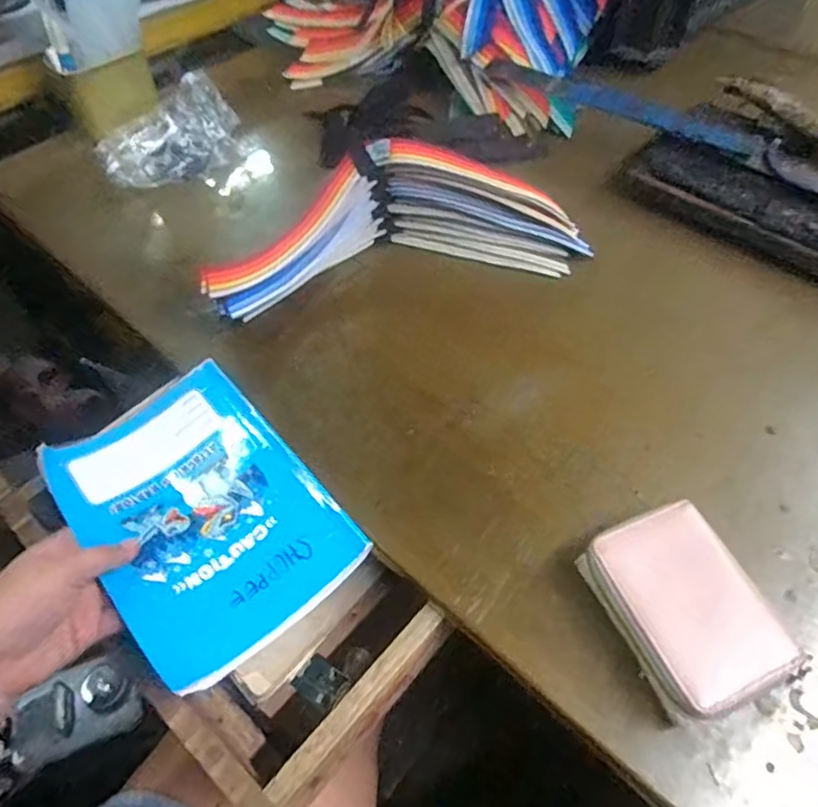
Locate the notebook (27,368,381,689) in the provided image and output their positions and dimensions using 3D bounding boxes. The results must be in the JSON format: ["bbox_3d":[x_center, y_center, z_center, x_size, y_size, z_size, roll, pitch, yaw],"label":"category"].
[{"bbox_3d":[-0.147,0.070,0.416,0.145,0.024,0.209,-38,64,-22],"label":"notebook"}]

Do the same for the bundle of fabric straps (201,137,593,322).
[{"bbox_3d":[-0.012,-0.167,0.544,0.332,0.068,0.131,-11,55,-8],"label":"bundle of fabric straps"}]

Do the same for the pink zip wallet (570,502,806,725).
[{"bbox_3d":[0.164,0.126,0.360,0.085,0.039,0.109,-20,57,-14],"label":"pink zip wallet"}]

